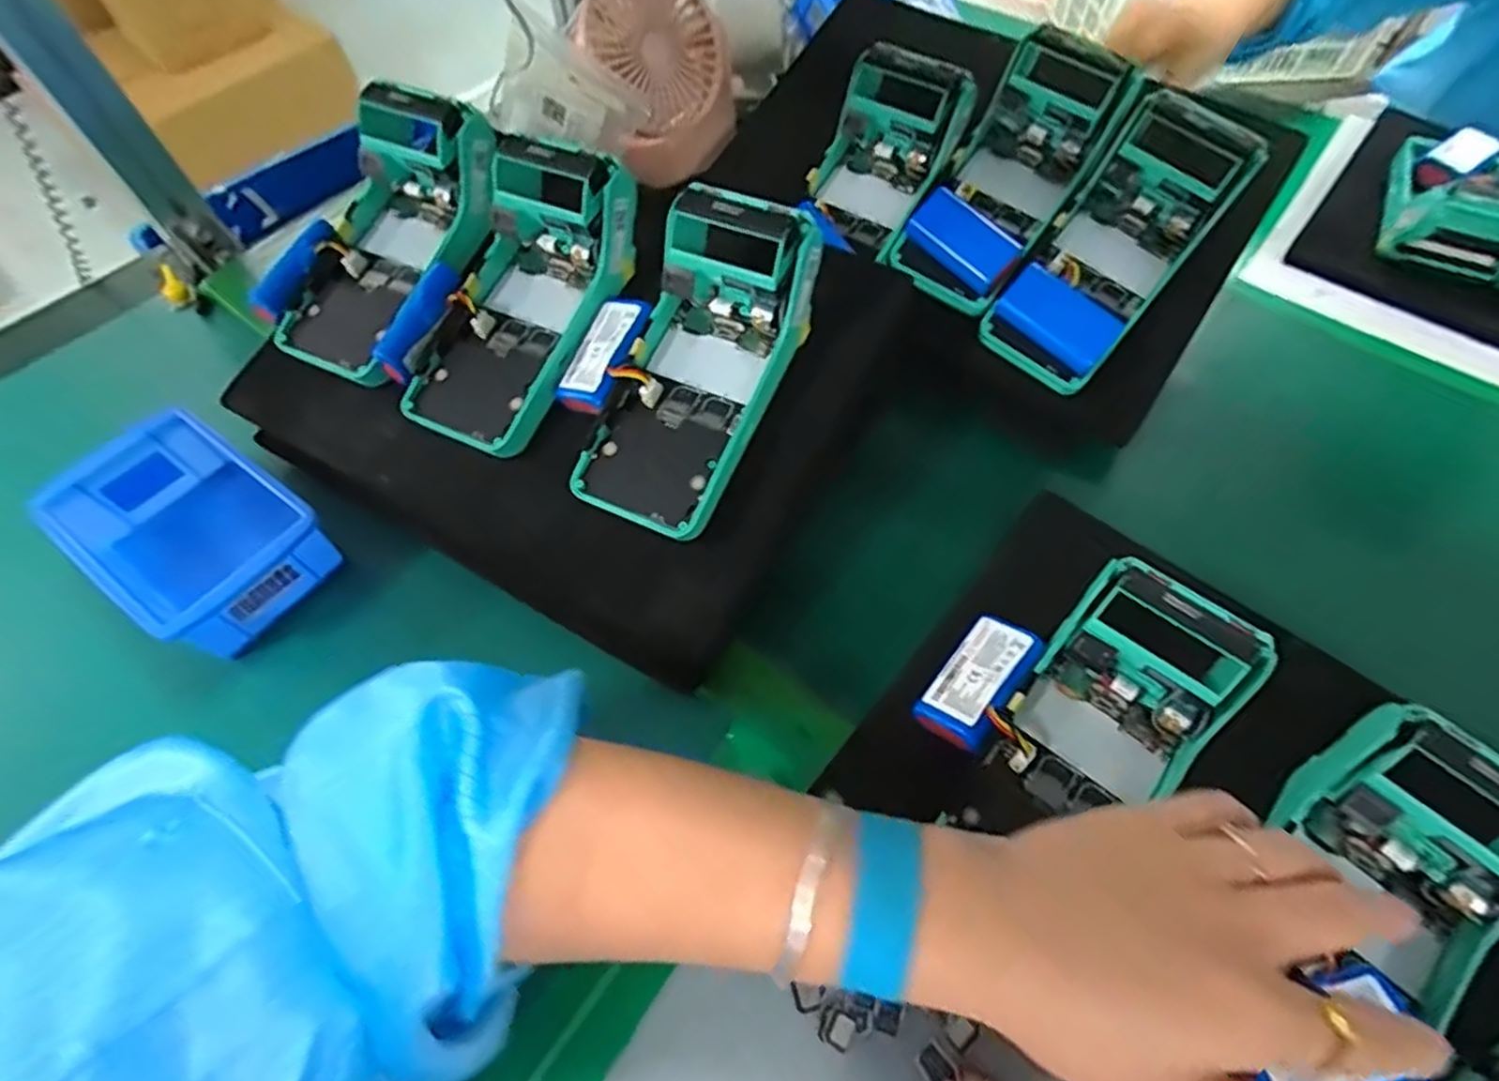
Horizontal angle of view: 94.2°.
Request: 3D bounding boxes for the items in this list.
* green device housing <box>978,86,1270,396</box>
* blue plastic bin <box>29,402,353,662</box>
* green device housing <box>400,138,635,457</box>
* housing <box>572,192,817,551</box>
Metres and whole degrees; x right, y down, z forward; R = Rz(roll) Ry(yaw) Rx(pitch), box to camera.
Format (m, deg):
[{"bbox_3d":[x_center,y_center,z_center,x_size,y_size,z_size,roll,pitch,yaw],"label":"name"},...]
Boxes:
[{"bbox_3d":[0.218,-0.174,0.423,0.074,0.057,0.164,39,95,20],"label":"green device housing"},{"bbox_3d":[-0.319,-0.003,0.408,0.135,0.060,0.093,31,65,17],"label":"blue plastic bin"},{"bbox_3d":[-0.127,-0.132,0.392,0.080,0.055,0.168,24,90,14],"label":"green device housing"},{"bbox_3d":[-0.026,-0.088,0.365,0.078,0.056,0.169,24,92,14],"label":"housing"}]

